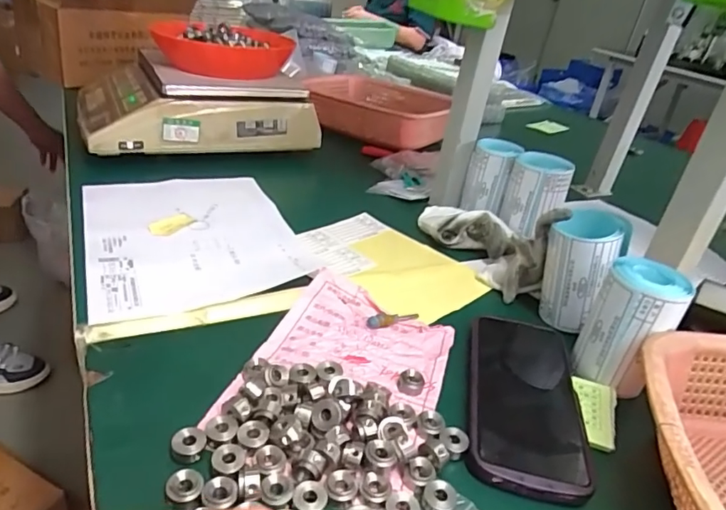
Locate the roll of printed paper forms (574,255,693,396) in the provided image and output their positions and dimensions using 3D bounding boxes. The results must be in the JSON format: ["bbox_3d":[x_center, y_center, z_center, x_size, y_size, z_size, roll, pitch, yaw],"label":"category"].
[{"bbox_3d":[0.213,0.056,0.400,0.054,0.098,0.059,6,29,-3],"label":"roll of printed paper forms"}]

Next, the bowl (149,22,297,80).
[{"bbox_3d":[-0.207,-0.306,0.752,0.184,0.054,0.172,-2,32,-19],"label":"bowl"}]

